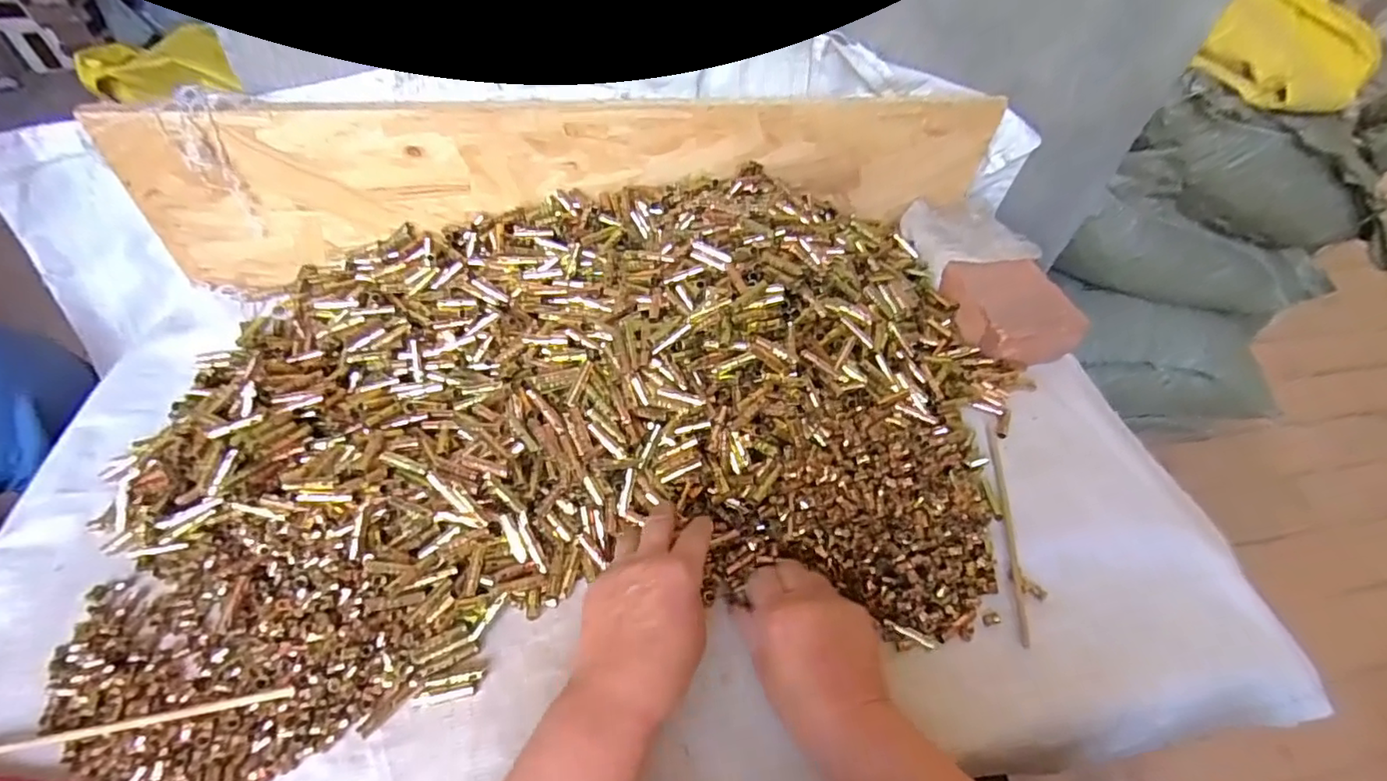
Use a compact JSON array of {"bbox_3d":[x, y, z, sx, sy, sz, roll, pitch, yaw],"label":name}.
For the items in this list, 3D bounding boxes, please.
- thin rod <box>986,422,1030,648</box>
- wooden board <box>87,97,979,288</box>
[{"bbox_3d":[0.273,0.113,0.524,0.013,0.010,0.212,11,51,4],"label":"thin rod"},{"bbox_3d":[-0.077,-0.232,0.640,0.871,0.161,0.034,-7,52,-11],"label":"wooden board"}]

